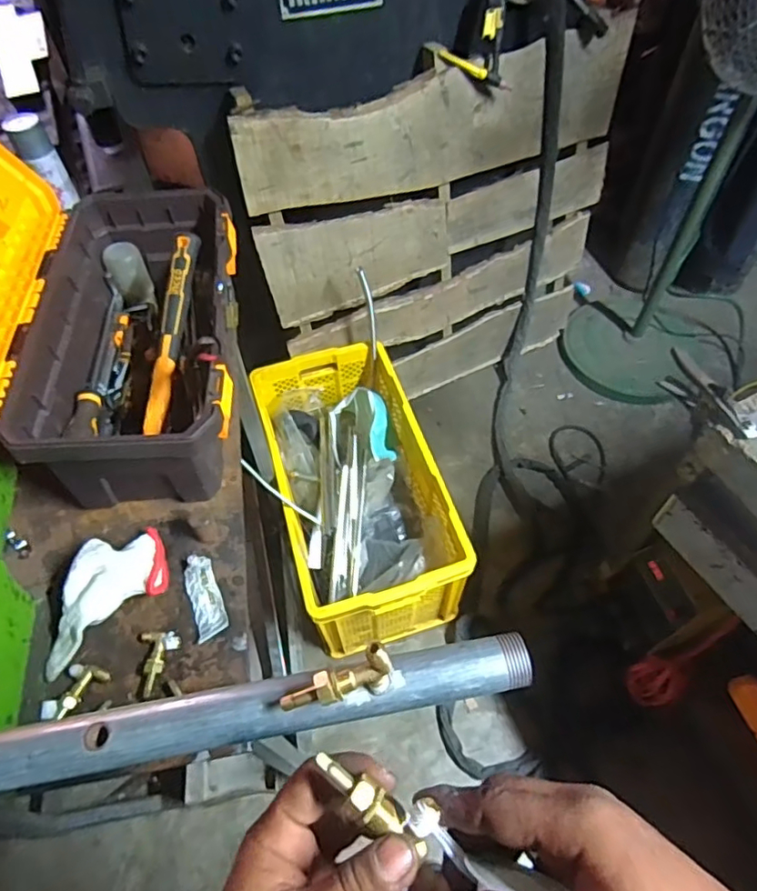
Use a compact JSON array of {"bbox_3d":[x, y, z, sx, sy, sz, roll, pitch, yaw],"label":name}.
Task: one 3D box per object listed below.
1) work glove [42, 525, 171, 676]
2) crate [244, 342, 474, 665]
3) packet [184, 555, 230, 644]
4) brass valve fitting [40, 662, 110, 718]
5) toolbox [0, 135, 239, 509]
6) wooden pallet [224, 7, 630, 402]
[{"bbox_3d":[-0.295,0.154,0.600,0.157,0.050,0.092,-38,63,-21],"label":"work glove"},{"bbox_3d":[-0.057,0.117,1.388,0.345,0.307,0.661,-17,57,-10],"label":"crate"},{"bbox_3d":[-0.188,0.163,0.617,0.033,0.013,0.092,-19,58,-11],"label":"packet"},{"bbox_3d":[-0.303,0.242,0.563,0.034,0.015,0.060,33,63,21],"label":"brass valve fitting"},{"bbox_3d":[-0.358,-0.186,0.647,0.344,0.308,0.442,-7,56,-3],"label":"toolbox"},{"bbox_3d":[0.175,-0.494,1.466,0.924,0.803,0.154,-24,59,-14],"label":"wooden pallet"}]

